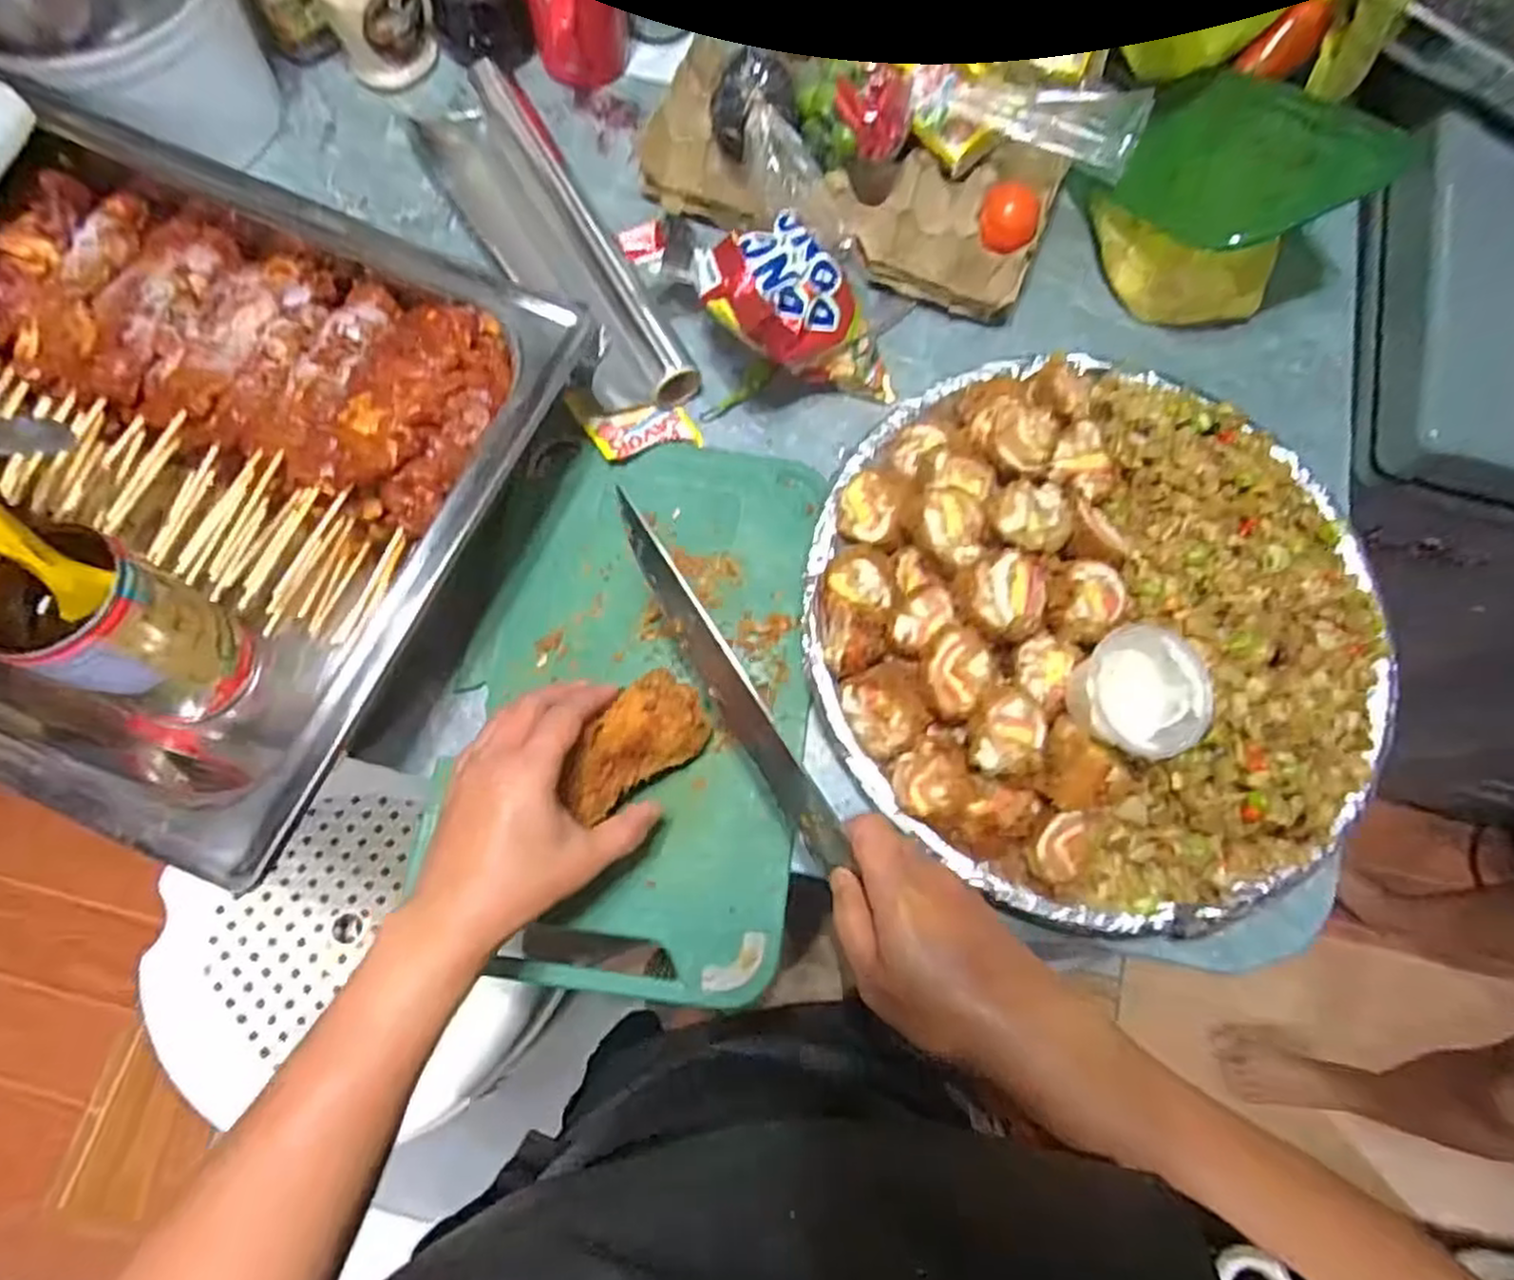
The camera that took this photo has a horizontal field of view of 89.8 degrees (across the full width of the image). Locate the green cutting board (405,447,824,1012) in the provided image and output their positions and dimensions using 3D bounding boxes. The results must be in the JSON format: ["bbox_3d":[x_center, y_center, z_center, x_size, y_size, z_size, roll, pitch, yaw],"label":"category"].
[{"bbox_3d":[-0.076,0.032,0.471,0.212,0.016,0.338,7,73,0],"label":"green cutting board"}]

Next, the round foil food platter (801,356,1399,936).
[{"bbox_3d":[0.207,-0.021,0.451,0.340,0.065,0.352,1,73,-2],"label":"round foil food platter"}]

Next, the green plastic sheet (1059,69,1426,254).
[{"bbox_3d":[0.339,-0.340,0.537,0.186,0.035,0.186,-45,54,-7],"label":"green plastic sheet"}]

